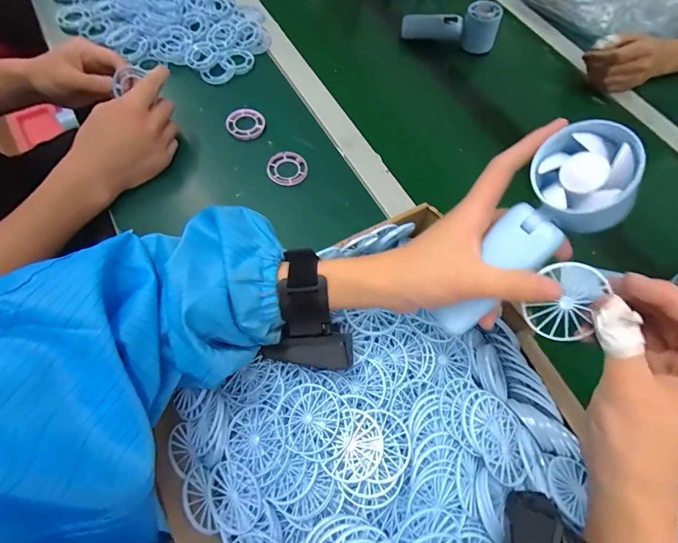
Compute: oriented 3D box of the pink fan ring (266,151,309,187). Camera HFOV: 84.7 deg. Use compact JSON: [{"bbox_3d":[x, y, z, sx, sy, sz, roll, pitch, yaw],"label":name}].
[{"bbox_3d":[-0.069,-0.137,0.495,0.054,0.009,0.051,0,61,0],"label":"pink fan ring"}]

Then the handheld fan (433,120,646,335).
[{"bbox_3d":[0.128,-0.018,0.248,0.056,0.154,0.039,41,24,20],"label":"handheld fan"}]

